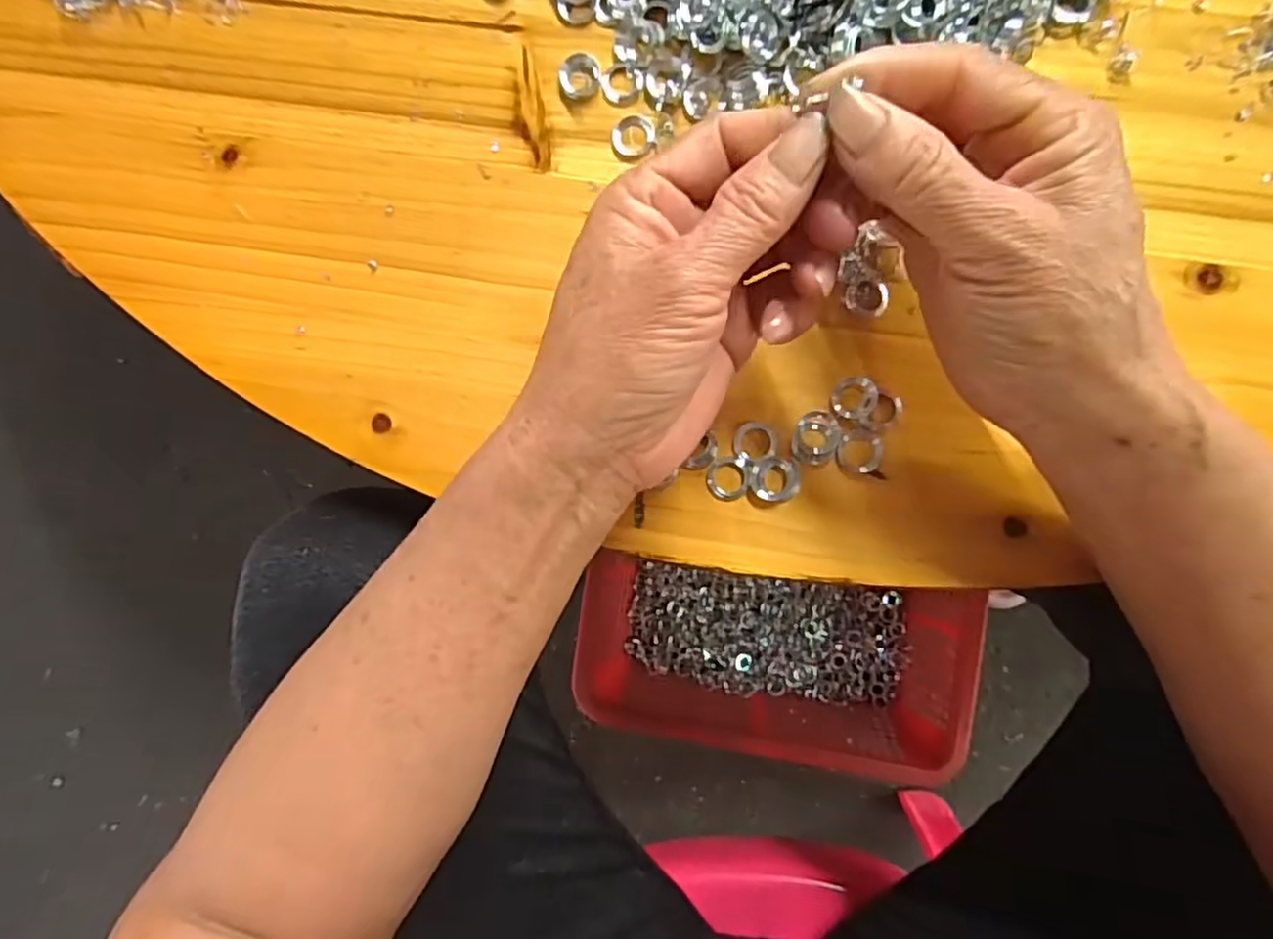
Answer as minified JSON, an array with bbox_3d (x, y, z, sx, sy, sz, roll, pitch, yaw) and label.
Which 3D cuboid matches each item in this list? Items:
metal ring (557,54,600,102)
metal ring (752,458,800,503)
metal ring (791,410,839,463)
[{"bbox_3d":[-0.024,-0.163,0.286,0.017,0.007,0.016,0,86,5],"label":"metal ring"},{"bbox_3d":[0.054,0.004,0.270,0.018,0.004,0.017,2,87,6],"label":"metal ring"},{"bbox_3d":[0.070,-0.012,0.269,0.017,0.005,0.020,5,87,6],"label":"metal ring"}]

